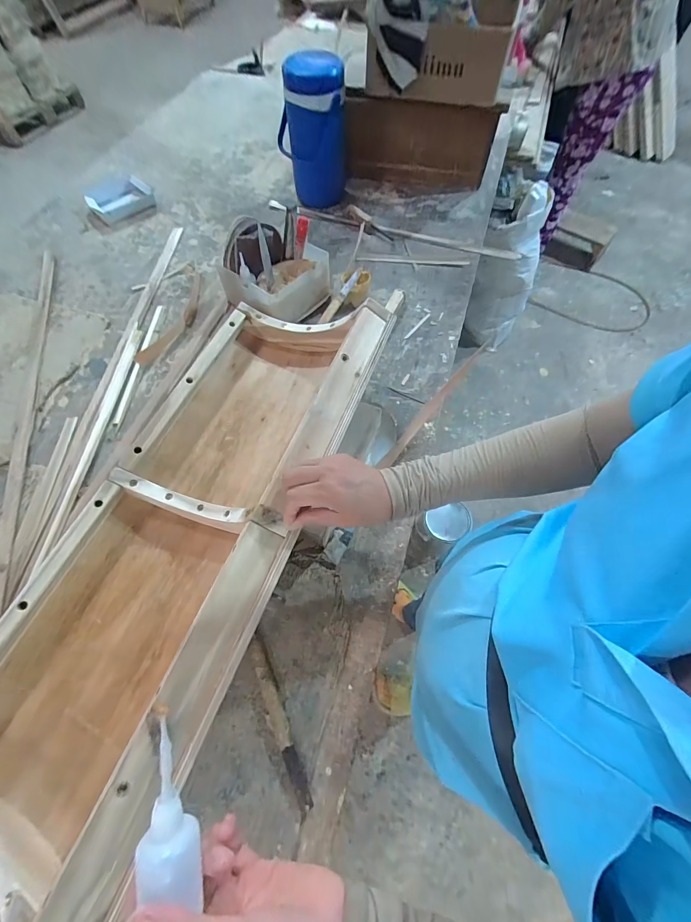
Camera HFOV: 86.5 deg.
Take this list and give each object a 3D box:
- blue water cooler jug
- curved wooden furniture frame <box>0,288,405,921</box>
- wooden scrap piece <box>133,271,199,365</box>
[{"bbox_3d":[-0.073,-0.688,0.795,0.144,0.247,0.114,-2,62,0],"label":"blue water cooler jug"},{"bbox_3d":[-0.182,0.055,0.453,0.277,0.136,0.683,18,64,10],"label":"curved wooden furniture frame"},{"bbox_3d":[-0.320,-0.282,0.709,0.053,0.023,0.257,11,63,6],"label":"wooden scrap piece"}]

